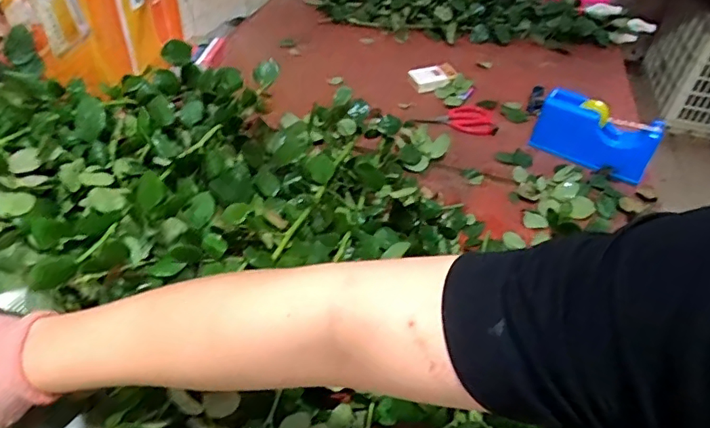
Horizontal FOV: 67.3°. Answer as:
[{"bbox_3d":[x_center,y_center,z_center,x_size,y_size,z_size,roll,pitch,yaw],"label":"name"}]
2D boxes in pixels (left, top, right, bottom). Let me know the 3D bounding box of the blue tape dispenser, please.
[{"bbox_3d":[0.411,-0.133,0.934,0.206,0.112,0.059,26,46,21],"label":"blue tape dispenser"}]

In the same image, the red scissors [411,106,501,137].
[{"bbox_3d":[0.192,-0.184,1.023,0.156,0.015,0.084,4,42,-1],"label":"red scissors"}]

